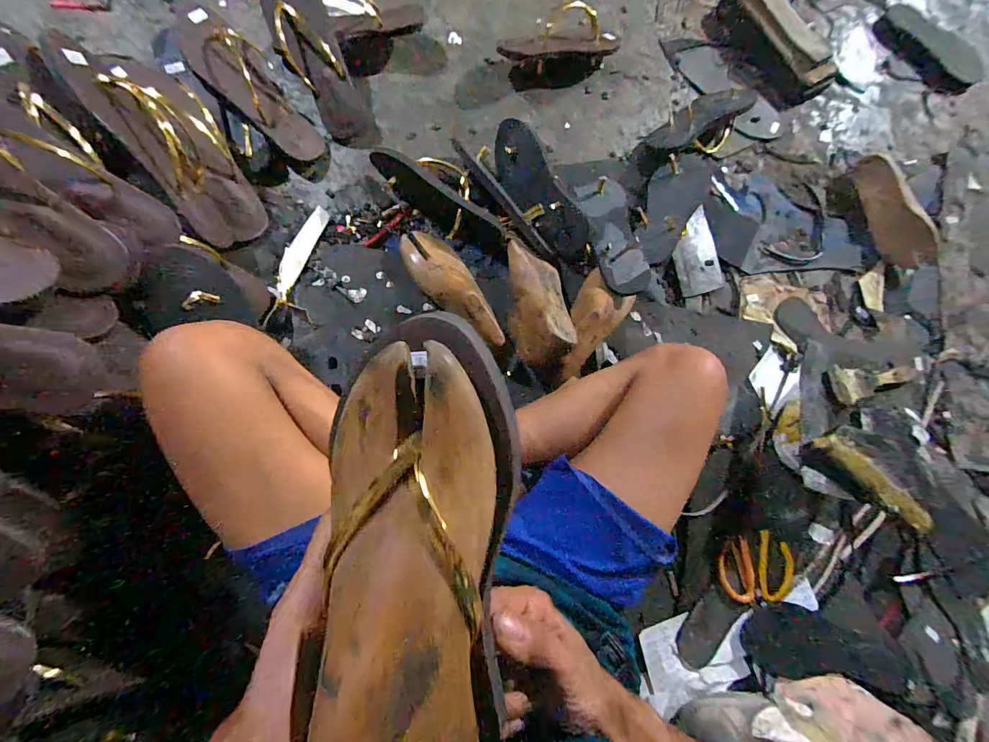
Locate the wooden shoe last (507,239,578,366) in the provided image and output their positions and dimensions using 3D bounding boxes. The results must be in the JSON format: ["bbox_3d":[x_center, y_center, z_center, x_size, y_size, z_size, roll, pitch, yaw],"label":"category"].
[{"bbox_3d":[0.062,-0.100,0.591,0.082,0.054,0.192,-3,62,-6],"label":"wooden shoe last"}]

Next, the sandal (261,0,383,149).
[{"bbox_3d":[-0.264,-0.466,0.634,0.088,0.043,0.247,-32,109,-9],"label":"sandal"}]

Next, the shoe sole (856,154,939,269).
[{"bbox_3d":[0.748,-0.299,0.781,0.027,0.078,0.217,-15,82,-53],"label":"shoe sole"}]

